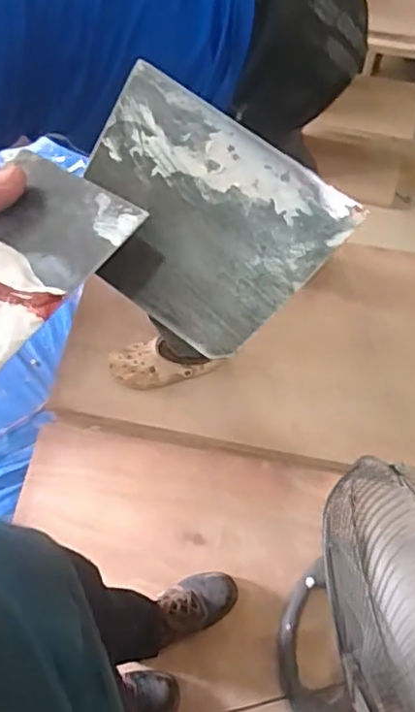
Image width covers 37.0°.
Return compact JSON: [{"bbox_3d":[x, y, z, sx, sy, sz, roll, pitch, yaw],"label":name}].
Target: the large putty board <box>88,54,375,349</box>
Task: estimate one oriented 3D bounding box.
[{"bbox_3d":[-0.007,-0.065,0.296,0.123,0.005,0.095,36,96,9],"label":"large putty board"}]

